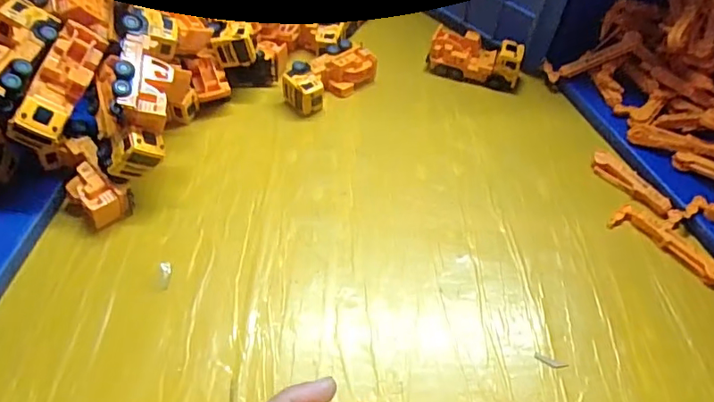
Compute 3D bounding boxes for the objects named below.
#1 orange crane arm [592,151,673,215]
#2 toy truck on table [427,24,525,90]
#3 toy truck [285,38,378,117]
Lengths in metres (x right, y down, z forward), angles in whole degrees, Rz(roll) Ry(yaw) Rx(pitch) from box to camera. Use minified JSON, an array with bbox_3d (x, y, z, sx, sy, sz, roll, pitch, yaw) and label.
[{"bbox_3d":[0.268,-0.019,0.491,0.022,0.012,0.084,-30,60,-23],"label":"orange crane arm"},{"bbox_3d":[0.135,-0.166,0.573,0.102,0.037,0.043,12,53,6],"label":"toy truck on table"},{"bbox_3d":[-0.031,-0.135,0.548,0.101,0.039,0.043,-34,61,-25],"label":"toy truck"}]

